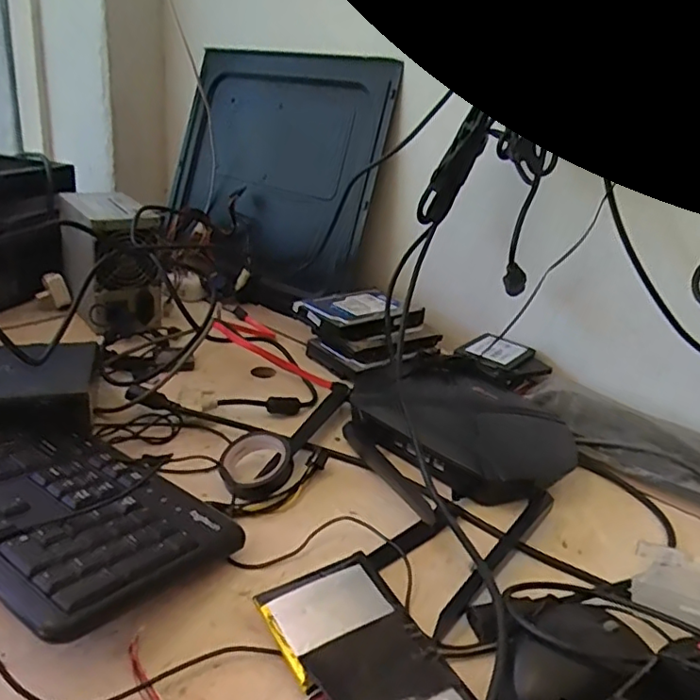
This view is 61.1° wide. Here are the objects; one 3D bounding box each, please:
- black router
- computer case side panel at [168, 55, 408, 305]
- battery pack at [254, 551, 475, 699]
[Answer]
[{"bbox_3d":[0.113,0.071,0.584,0.172,0.031,0.202,-12,30,-32],"label":"black router"},{"bbox_3d":[-0.120,-0.261,0.856,0.351,0.315,0.045,23,16,27],"label":"computer case side panel"},{"bbox_3d":[0.012,0.183,0.346,0.083,0.016,0.139,-13,31,-30],"label":"battery pack"}]

